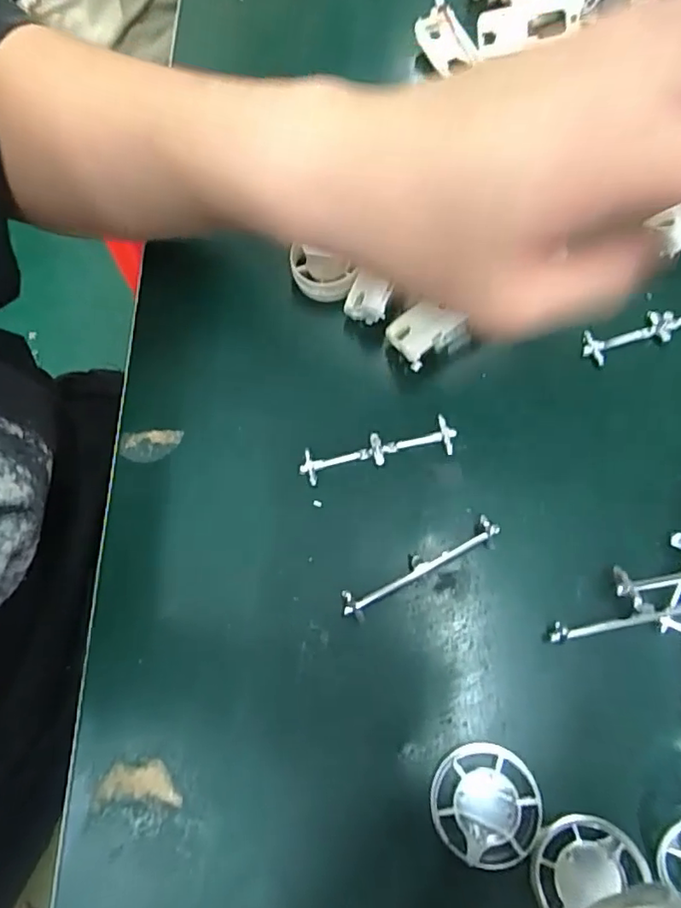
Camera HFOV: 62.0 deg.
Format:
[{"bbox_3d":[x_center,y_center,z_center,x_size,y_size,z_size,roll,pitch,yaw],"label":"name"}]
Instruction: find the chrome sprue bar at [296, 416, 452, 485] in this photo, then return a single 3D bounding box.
[{"bbox_3d":[0.017,-0.002,0.260,0.071,0.006,0.017,-13,70,2],"label":"chrome sprue bar"}]

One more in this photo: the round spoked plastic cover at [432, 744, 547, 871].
[{"bbox_3d":[0.053,0.129,0.209,0.039,0.009,0.039,-3,65,6],"label":"round spoked plastic cover"}]

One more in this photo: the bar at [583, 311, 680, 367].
[{"bbox_3d":[0.149,-0.059,0.264,0.070,0.009,0.017,-17,70,1],"label":"bar"}]

